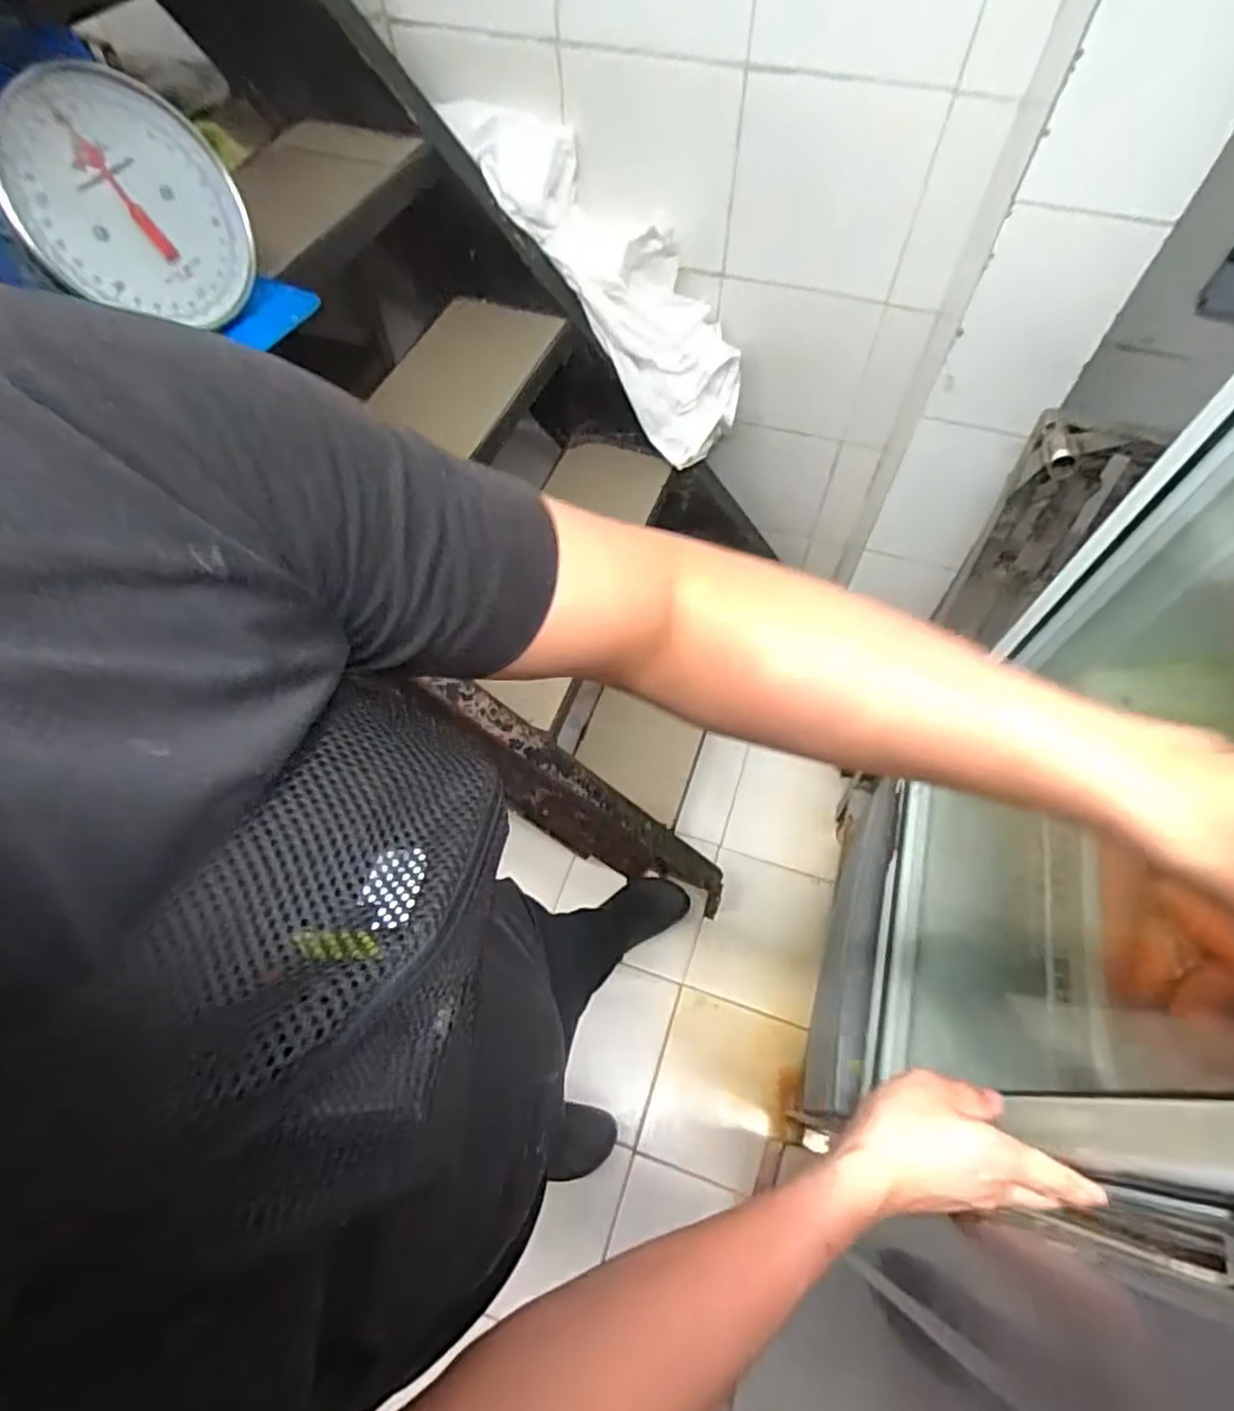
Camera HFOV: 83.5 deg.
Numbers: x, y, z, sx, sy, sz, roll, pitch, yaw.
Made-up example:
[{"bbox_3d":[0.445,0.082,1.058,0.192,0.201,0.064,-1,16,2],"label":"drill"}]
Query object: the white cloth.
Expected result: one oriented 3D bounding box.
[{"bbox_3d":[-0.016,-0.839,1.321,0.207,0.231,0.778,-45,104,-17],"label":"white cloth"}]

